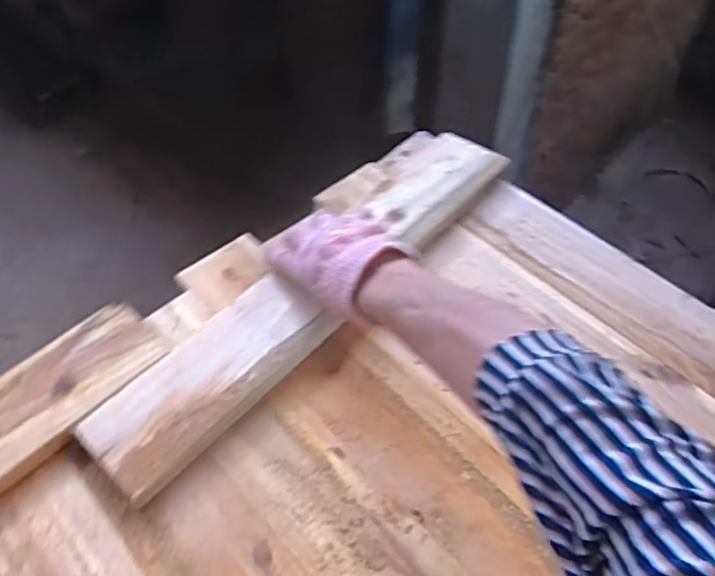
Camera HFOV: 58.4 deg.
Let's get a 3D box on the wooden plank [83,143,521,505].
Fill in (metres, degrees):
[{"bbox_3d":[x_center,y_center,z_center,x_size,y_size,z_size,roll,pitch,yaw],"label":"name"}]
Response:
[{"bbox_3d":[-0.028,-0.010,0.588,0.086,0.020,0.484,33,58,26],"label":"wooden plank"}]

